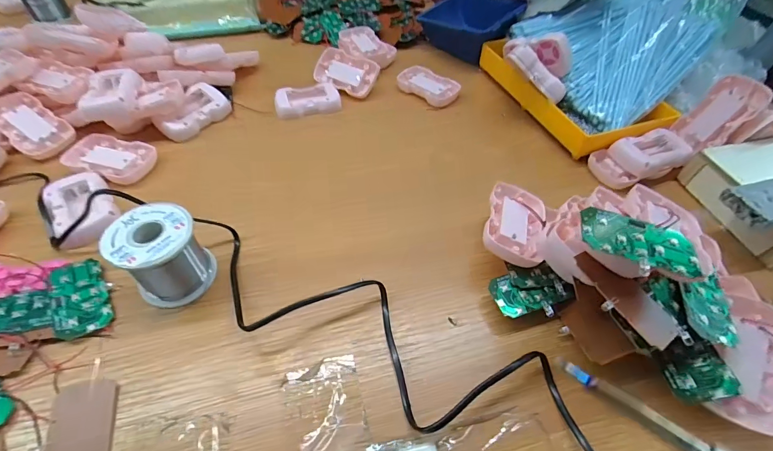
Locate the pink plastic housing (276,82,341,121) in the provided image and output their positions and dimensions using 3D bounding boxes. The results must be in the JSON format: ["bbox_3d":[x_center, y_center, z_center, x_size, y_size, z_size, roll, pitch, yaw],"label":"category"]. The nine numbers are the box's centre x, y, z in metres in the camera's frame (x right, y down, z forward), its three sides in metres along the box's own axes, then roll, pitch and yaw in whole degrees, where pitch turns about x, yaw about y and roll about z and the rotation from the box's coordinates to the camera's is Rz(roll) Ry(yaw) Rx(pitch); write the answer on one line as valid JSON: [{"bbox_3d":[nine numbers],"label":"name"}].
[{"bbox_3d":[-0.106,-0.172,0.491,0.085,0.019,0.052,-8,52,-10],"label":"pink plastic housing"}]

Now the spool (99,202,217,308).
[{"bbox_3d":[-0.184,0.023,0.296,0.062,0.058,0.060,27,55,17],"label":"spool"}]

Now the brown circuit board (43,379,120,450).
[{"bbox_3d":[-0.204,0.142,0.240,0.040,0.010,0.076,-10,55,-18],"label":"brown circuit board"}]

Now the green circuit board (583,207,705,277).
[{"bbox_3d":[0.162,0.011,0.231,0.072,0.004,0.042,17,53,10],"label":"green circuit board"}]

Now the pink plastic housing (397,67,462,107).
[{"bbox_3d":[0.060,-0.202,0.520,0.087,0.013,0.051,30,56,19],"label":"pink plastic housing"}]

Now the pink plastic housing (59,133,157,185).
[{"bbox_3d":[-0.308,-0.076,0.400,0.088,0.014,0.053,16,52,9],"label":"pink plastic housing"}]

